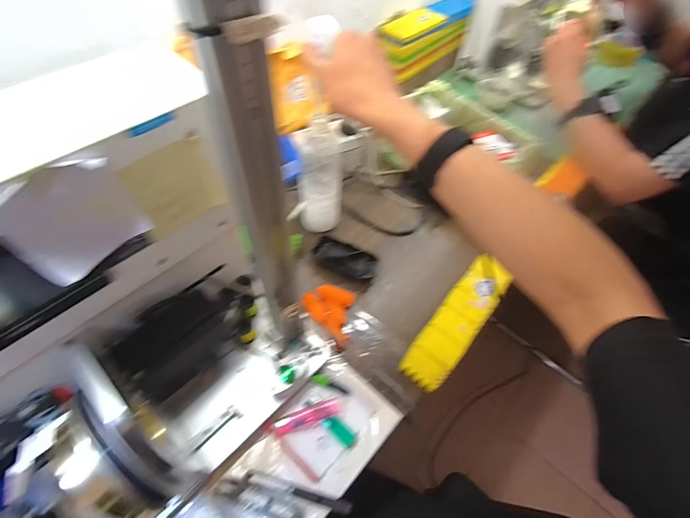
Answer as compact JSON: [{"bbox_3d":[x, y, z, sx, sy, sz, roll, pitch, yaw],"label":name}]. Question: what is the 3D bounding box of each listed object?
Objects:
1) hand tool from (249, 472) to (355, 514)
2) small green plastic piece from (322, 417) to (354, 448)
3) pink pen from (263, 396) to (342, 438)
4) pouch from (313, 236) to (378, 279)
[{"bbox_3d":[-0.054,0.275,0.418,0.126,0.007,0.012,14,55,6],"label":"hand tool"},{"bbox_3d":[-0.007,0.222,0.461,0.044,0.004,0.018,38,61,21],"label":"small green plastic piece"},{"bbox_3d":[-0.054,0.207,0.463,0.097,0.008,0.020,-16,57,-14],"label":"pink pen"},{"bbox_3d":[0.000,0.001,0.602,0.105,0.026,0.046,23,57,12],"label":"pouch"}]

